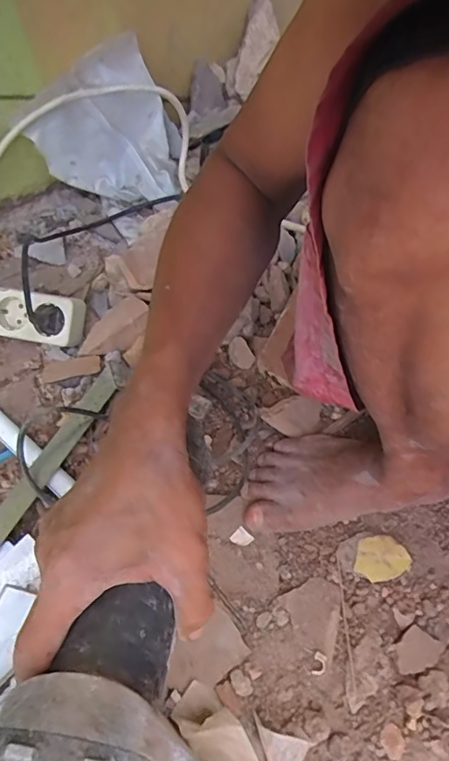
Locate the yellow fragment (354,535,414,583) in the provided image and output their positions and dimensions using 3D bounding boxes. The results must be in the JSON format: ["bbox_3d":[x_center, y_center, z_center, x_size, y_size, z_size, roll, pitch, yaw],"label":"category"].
[{"bbox_3d":[0.154,0.175,0.495,0.055,0.006,0.041,-7,60,-7],"label":"yellow fragment"}]

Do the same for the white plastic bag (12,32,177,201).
[{"bbox_3d":[-0.148,-0.303,0.642,0.177,0.170,0.089,-33,66,-21],"label":"white plastic bag"}]

